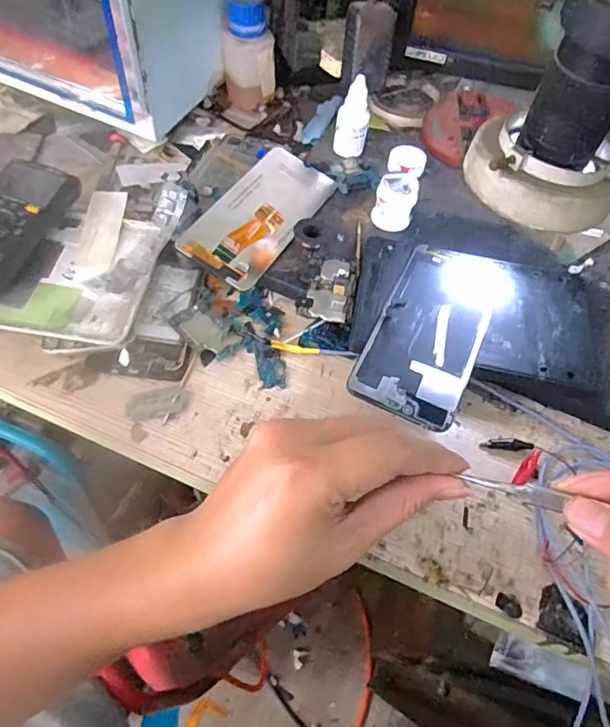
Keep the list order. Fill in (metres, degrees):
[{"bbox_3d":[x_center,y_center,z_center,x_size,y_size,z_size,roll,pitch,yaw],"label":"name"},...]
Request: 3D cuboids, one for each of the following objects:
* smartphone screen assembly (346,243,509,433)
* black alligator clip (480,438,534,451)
[{"bbox_3d":[0.095,-0.029,0.393,0.074,0.004,0.165,24,60,11],"label":"smartphone screen assembly"},{"bbox_3d":[0.145,0.058,0.382,0.036,0.005,0.009,5,57,-2],"label":"black alligator clip"}]

